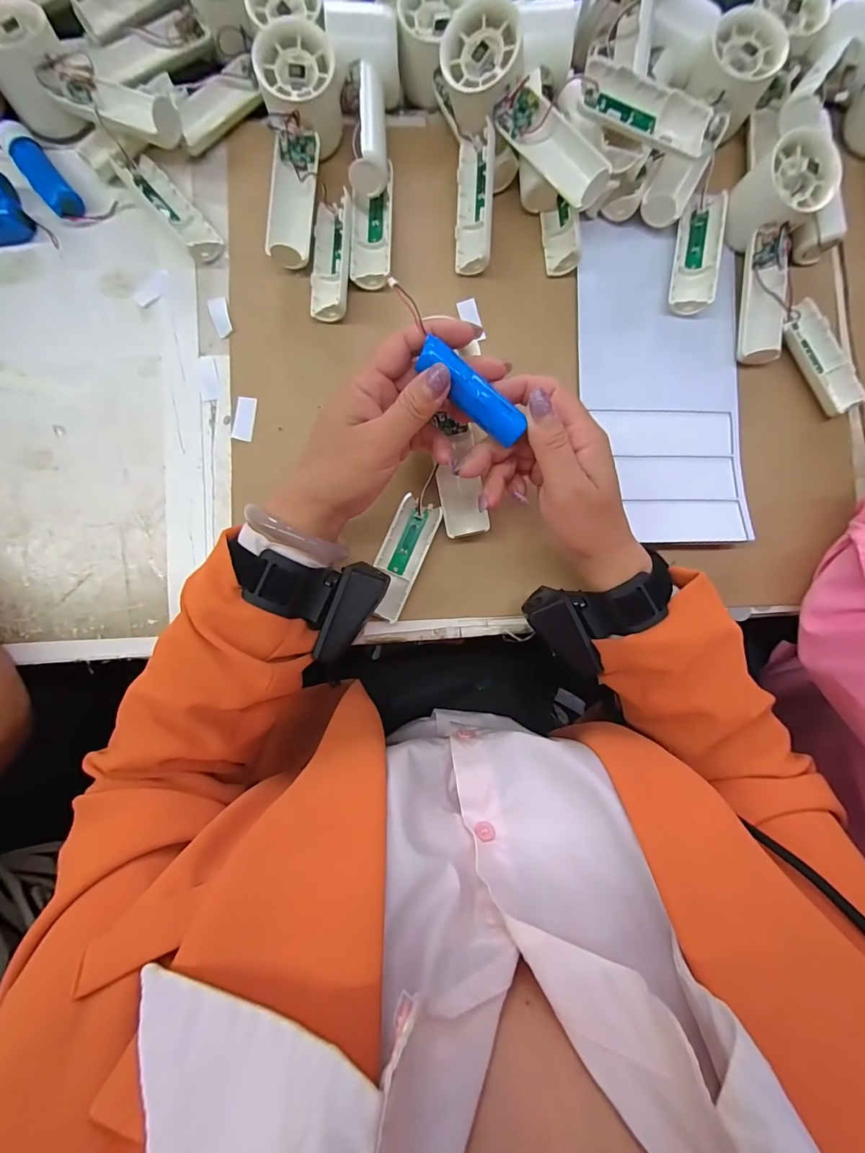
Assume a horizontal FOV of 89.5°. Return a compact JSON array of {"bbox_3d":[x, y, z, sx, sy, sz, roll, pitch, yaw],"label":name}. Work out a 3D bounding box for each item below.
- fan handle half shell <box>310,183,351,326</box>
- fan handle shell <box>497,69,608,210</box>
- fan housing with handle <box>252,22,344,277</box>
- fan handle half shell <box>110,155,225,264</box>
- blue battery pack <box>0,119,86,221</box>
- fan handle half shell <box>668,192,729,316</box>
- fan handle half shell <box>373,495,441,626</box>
[{"bbox_3d":[-0.081,-0.253,0.345,0.031,0.019,0.093,1,86,-1],"label":"fan handle half shell"},{"bbox_3d":[0.090,-0.317,0.321,0.039,0.022,0.096,-36,88,-4],"label":"fan handle shell"},{"bbox_3d":[-0.099,-0.321,0.332,0.055,0.048,0.148,-1,86,-2],"label":"fan housing with handle"},{"bbox_3d":[-0.208,-0.295,0.346,0.028,0.021,0.093,-41,88,-4],"label":"fan handle half shell"},{"bbox_3d":[-0.307,-0.318,0.343,0.023,0.019,0.074,-38,88,-4],"label":"blue battery pack"},{"bbox_3d":[0.215,-0.261,0.352,0.035,0.016,0.096,10,86,-1],"label":"fan handle half shell"},{"bbox_3d":[-0.025,-0.014,0.339,0.033,0.019,0.093,24,86,0],"label":"fan handle half shell"}]

